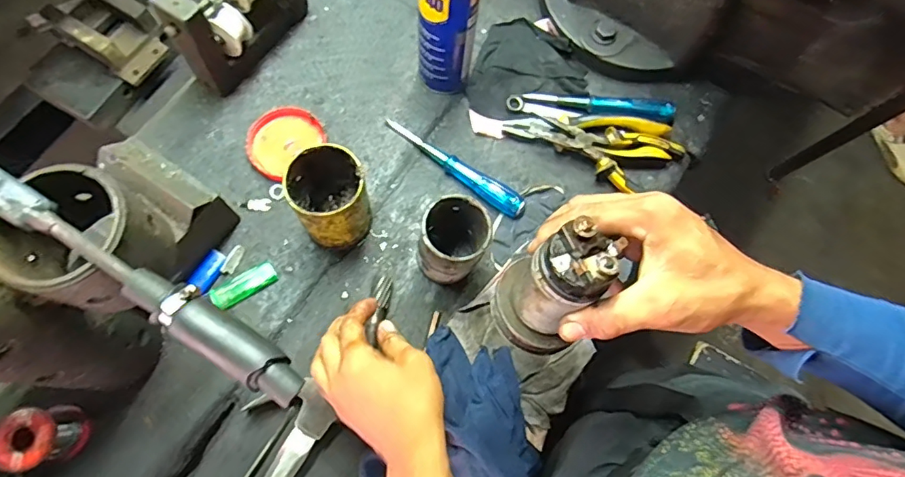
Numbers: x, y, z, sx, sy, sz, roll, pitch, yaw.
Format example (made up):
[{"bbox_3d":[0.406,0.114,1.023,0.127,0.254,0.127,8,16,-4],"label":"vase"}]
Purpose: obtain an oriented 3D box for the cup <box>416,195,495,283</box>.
[{"bbox_3d":[-0.003,0.003,0.531,0.063,0.108,0.067,0,72,-1],"label":"cup"}]

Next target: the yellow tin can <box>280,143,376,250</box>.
[{"bbox_3d":[-0.124,-0.039,0.531,0.072,0.117,0.077,0,72,-1],"label":"yellow tin can"}]

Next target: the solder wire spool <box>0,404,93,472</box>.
[{"bbox_3d":[-0.384,0.186,0.476,0.048,0.063,0.052,0,72,-1],"label":"solder wire spool"}]

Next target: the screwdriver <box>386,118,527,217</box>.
[{"bbox_3d":[0.003,-0.088,0.606,0.194,0.023,0.025,36,74,10],"label":"screwdriver"}]

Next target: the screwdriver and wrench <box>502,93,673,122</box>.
[{"bbox_3d":[0.175,-0.166,0.639,0.204,0.022,0.033,3,72,-1],"label":"screwdriver and wrench"}]

